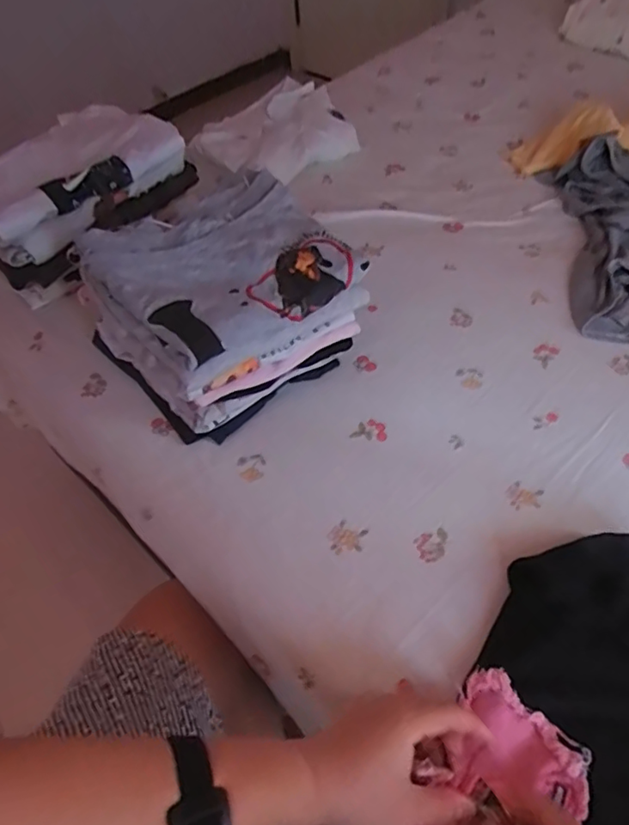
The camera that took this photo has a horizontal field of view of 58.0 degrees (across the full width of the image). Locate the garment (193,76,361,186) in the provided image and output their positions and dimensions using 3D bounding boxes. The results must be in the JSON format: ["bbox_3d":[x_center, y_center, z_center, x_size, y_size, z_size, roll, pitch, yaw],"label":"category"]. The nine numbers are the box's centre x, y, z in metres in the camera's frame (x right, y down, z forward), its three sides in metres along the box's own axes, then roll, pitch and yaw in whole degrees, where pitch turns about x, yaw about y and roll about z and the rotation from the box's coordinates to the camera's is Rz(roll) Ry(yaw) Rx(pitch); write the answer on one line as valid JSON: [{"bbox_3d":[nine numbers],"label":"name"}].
[{"bbox_3d":[-0.063,-0.459,0.953,0.250,0.069,0.192,-36,57,-21],"label":"garment"}]

